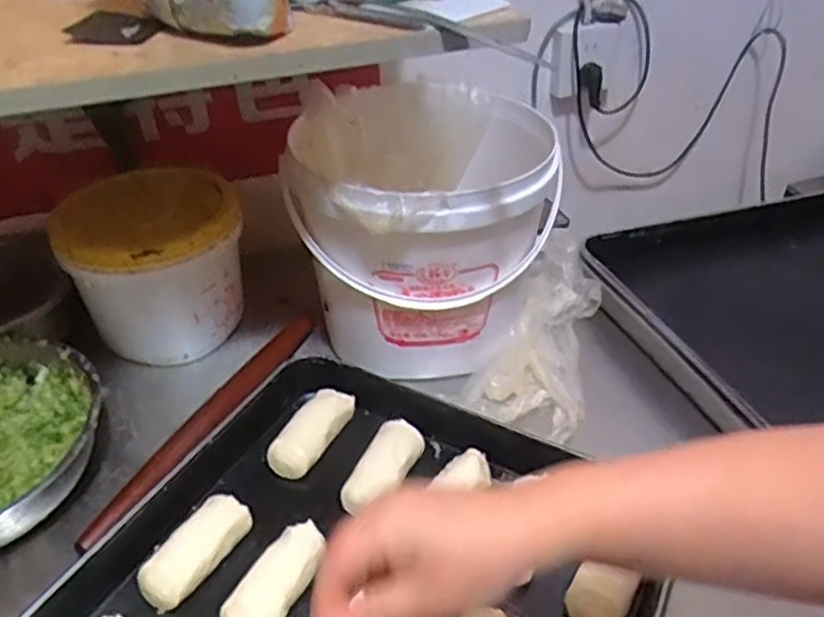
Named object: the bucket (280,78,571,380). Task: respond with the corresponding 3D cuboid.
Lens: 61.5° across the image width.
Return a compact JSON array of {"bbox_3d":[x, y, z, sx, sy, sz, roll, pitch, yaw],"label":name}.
[{"bbox_3d":[0.012,-0.095,0.754,0.251,0.219,0.273,-1,38,1],"label":"bucket"}]

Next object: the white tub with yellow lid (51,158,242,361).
[{"bbox_3d":[-0.271,-0.042,0.761,0.182,0.152,0.153,-24,43,-25],"label":"white tub with yellow lid"}]

